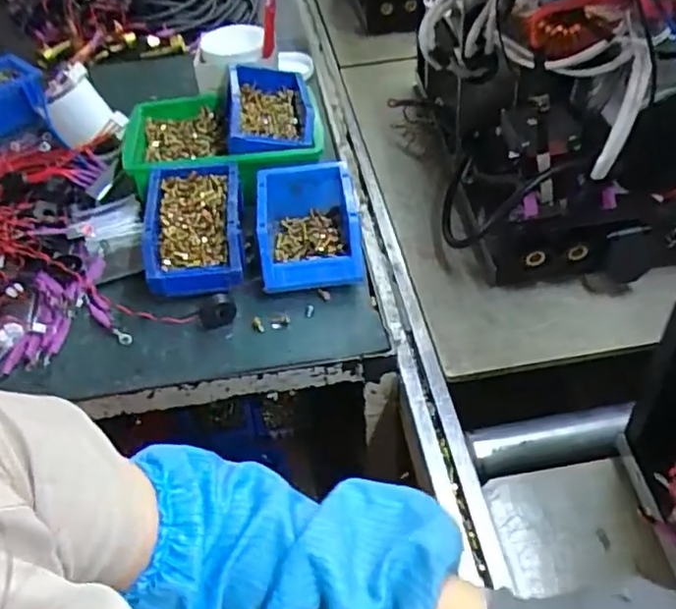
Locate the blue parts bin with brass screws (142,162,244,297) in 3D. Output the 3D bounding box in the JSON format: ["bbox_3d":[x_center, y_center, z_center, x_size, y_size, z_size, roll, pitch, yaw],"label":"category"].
[{"bbox_3d":[-0.162,-0.089,0.727,0.103,0.068,0.165,-8,45,-2],"label":"blue parts bin with brass screws"}]

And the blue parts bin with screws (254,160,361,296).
[{"bbox_3d":[-0.034,-0.087,0.720,0.112,0.074,0.155,-5,45,1],"label":"blue parts bin with screws"}]

